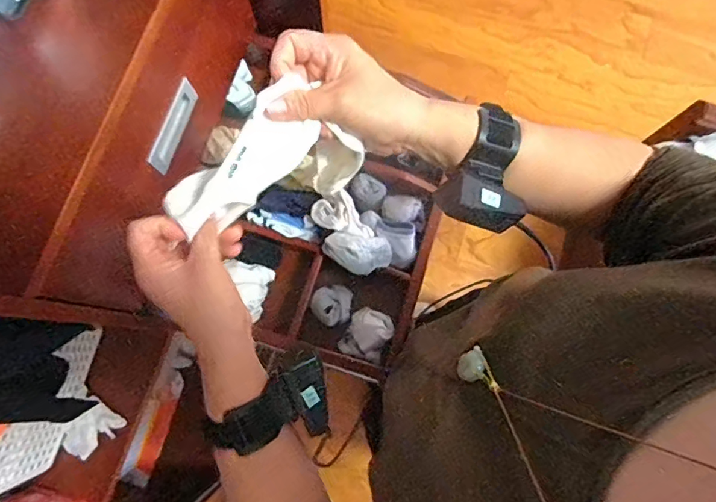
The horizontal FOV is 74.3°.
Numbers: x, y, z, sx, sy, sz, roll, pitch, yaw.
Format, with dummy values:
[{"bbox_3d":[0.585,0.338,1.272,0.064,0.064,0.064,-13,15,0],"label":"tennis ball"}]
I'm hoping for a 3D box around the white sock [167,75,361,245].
[{"bbox_3d":[-0.075,-0.064,0.379,0.145,0.117,0.055,-24,79,-5],"label":"white sock"}]

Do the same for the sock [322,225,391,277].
[{"bbox_3d":[0.000,-0.002,0.628,0.090,0.042,0.057,14,78,3],"label":"sock"}]

